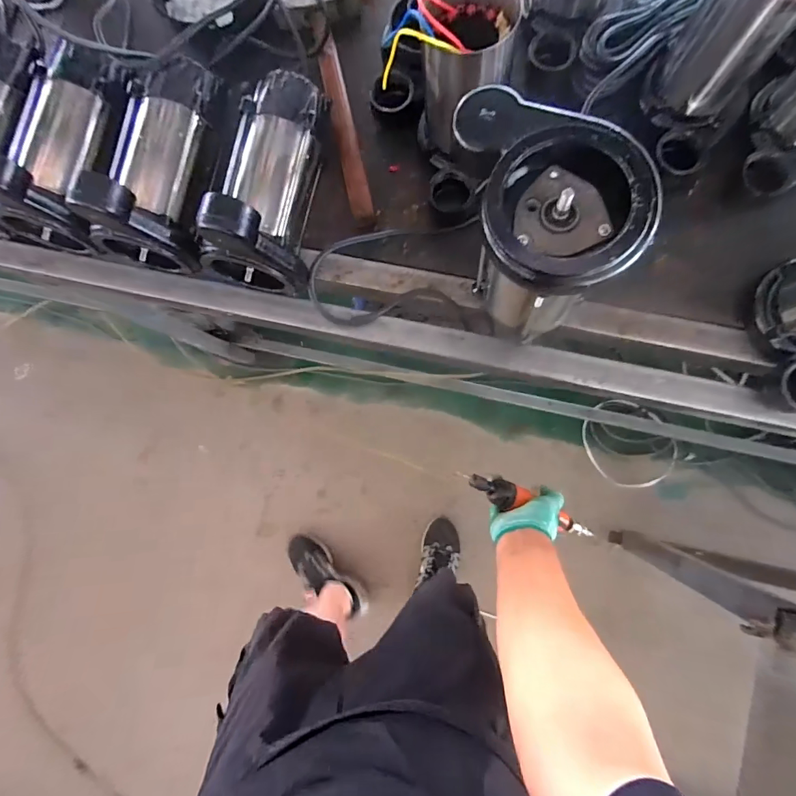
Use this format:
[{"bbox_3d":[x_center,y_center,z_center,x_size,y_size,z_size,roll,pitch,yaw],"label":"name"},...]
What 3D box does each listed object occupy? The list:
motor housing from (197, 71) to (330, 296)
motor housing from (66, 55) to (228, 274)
[{"bbox_3d":[-0.153,-0.256,0.498,0.114,0.153,0.231,8,85,6],"label":"motor housing"},{"bbox_3d":[-0.286,-0.287,0.501,0.106,0.135,0.232,9,85,6],"label":"motor housing"}]

